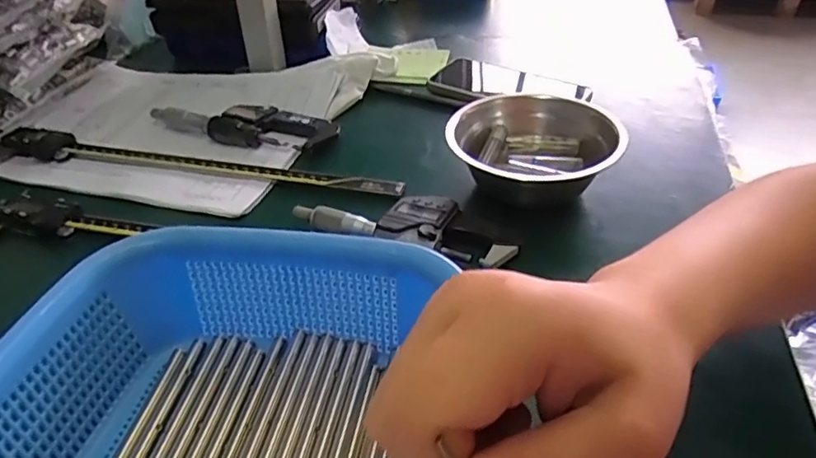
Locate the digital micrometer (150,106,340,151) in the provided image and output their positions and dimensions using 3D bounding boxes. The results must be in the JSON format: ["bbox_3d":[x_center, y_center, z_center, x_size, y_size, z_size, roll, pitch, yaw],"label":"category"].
[{"bbox_3d":[-0.149,-0.095,0.523,0.171,0.020,0.048,8,39,11],"label":"digital micrometer"}]

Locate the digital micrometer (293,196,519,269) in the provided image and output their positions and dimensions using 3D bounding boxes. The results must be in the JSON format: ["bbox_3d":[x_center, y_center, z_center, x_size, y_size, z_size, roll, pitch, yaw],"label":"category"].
[{"bbox_3d":[-0.004,-0.004,0.400,0.152,0.021,0.044,12,40,16],"label":"digital micrometer"}]

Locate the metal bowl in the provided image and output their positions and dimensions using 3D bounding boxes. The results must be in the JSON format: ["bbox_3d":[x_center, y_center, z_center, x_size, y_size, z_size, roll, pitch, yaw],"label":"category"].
[{"bbox_3d":[0.094,-0.056,0.433,0.121,0.051,0.117,-1,38,1],"label":"metal bowl"}]

